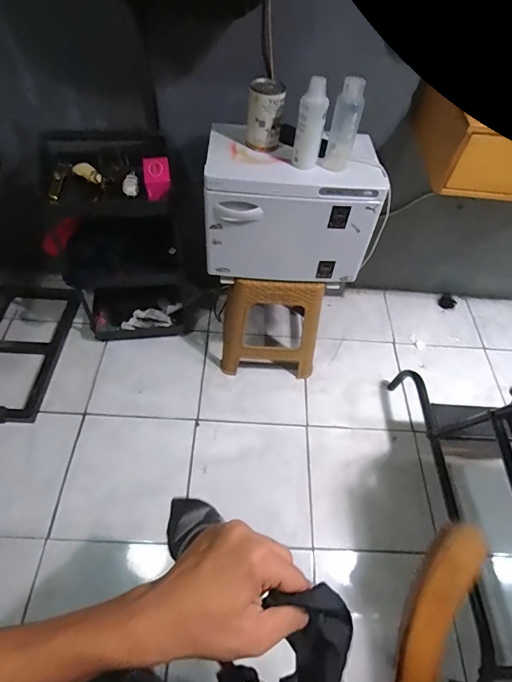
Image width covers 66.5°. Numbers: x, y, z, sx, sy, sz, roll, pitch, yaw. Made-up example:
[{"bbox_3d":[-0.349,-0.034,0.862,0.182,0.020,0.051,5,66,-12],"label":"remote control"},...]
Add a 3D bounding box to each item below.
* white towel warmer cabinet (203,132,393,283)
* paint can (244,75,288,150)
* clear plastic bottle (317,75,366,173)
[{"bbox_3d":[0.093,-0.381,1.129,0.451,0.300,0.258,3,55,-2],"label":"white towel warmer cabinet"},{"bbox_3d":[0.025,-0.574,0.995,0.086,0.130,0.104,10,55,2],"label":"paint can"},{"bbox_3d":[0.210,-0.521,0.934,0.075,0.187,0.080,12,55,4],"label":"clear plastic bottle"}]

